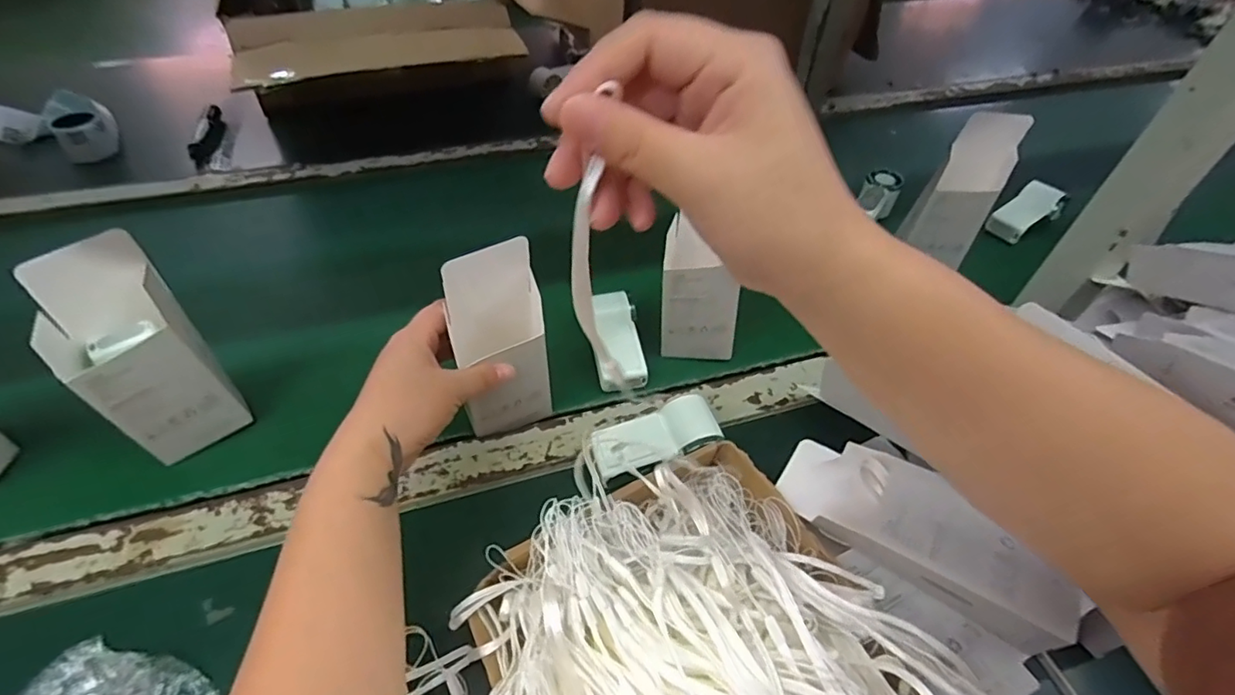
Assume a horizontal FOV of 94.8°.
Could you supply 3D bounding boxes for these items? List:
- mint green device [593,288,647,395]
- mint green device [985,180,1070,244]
[{"bbox_3d":[0.000,-0.008,0.486,0.039,0.017,0.086,-5,66,-8],"label":"mint green device"},{"bbox_3d":[0.464,-0.155,0.646,0.080,0.028,0.044,-37,57,-5],"label":"mint green device"}]

